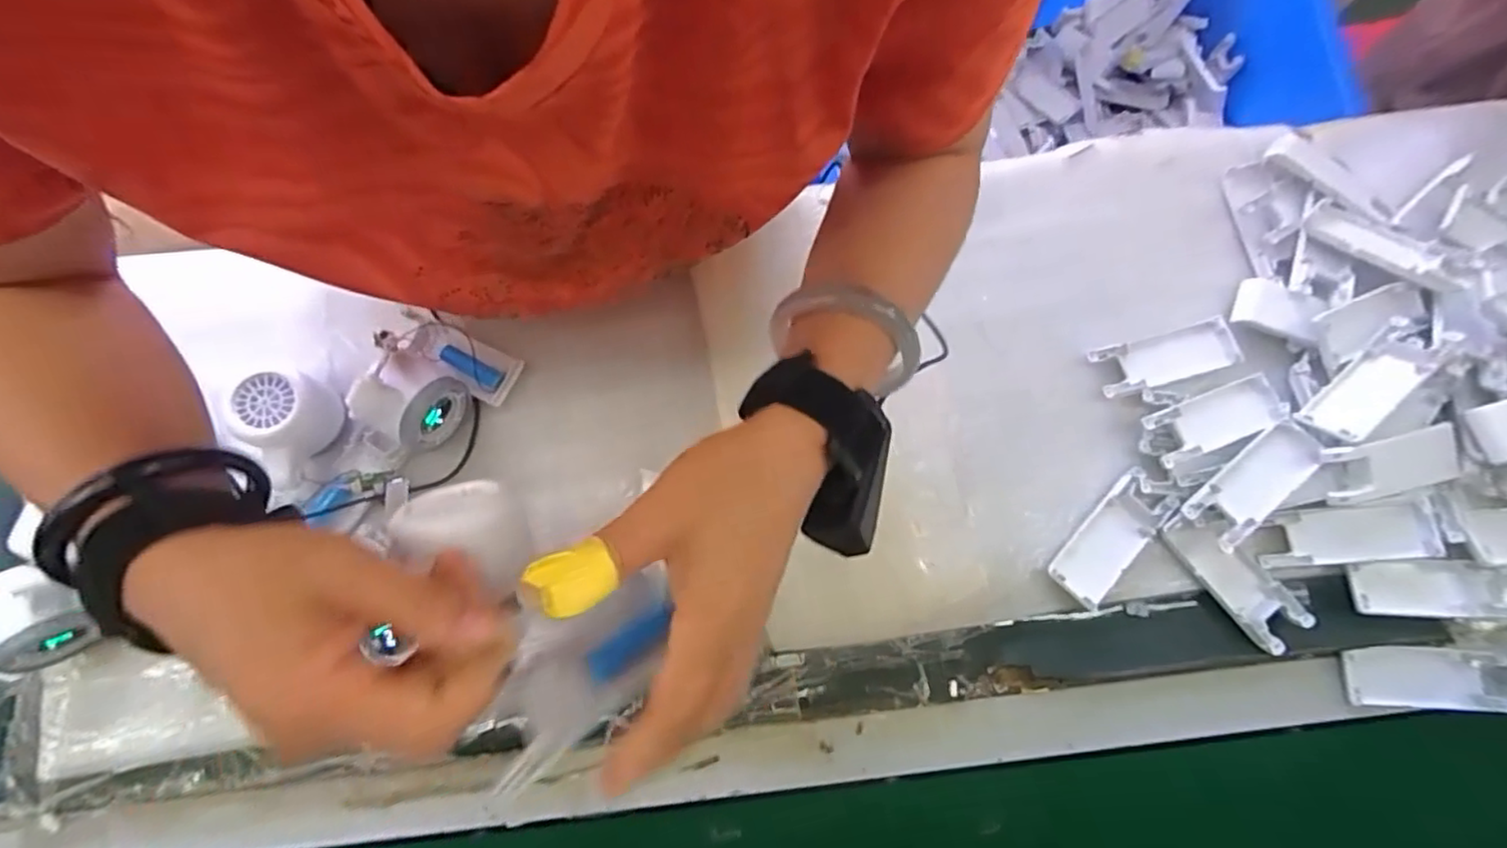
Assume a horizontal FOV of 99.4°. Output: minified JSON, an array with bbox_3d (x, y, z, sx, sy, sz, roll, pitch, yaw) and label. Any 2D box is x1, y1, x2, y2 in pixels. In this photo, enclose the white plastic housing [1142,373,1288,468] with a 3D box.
[{"bbox_3d":[0.332,-0.004,0.462,0.098,0.015,0.038,-20,79,-3],"label":"white plastic housing"}]

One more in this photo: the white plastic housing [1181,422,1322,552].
[{"bbox_3d":[0.349,0.042,0.448,0.103,0.023,0.040,-39,80,-7],"label":"white plastic housing"}]

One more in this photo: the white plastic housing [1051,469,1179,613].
[{"bbox_3d":[0.254,0.081,0.451,0.042,0.016,0.102,44,82,9],"label":"white plastic housing"}]

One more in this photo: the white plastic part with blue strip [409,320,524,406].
[{"bbox_3d":[-0.218,-0.049,0.486,0.081,0.032,0.038,30,80,7],"label":"white plastic part with blue strip"}]

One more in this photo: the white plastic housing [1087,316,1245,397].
[{"bbox_3d":[0.309,-0.050,0.479,0.107,0.009,0.038,-16,78,-2],"label":"white plastic housing"}]

